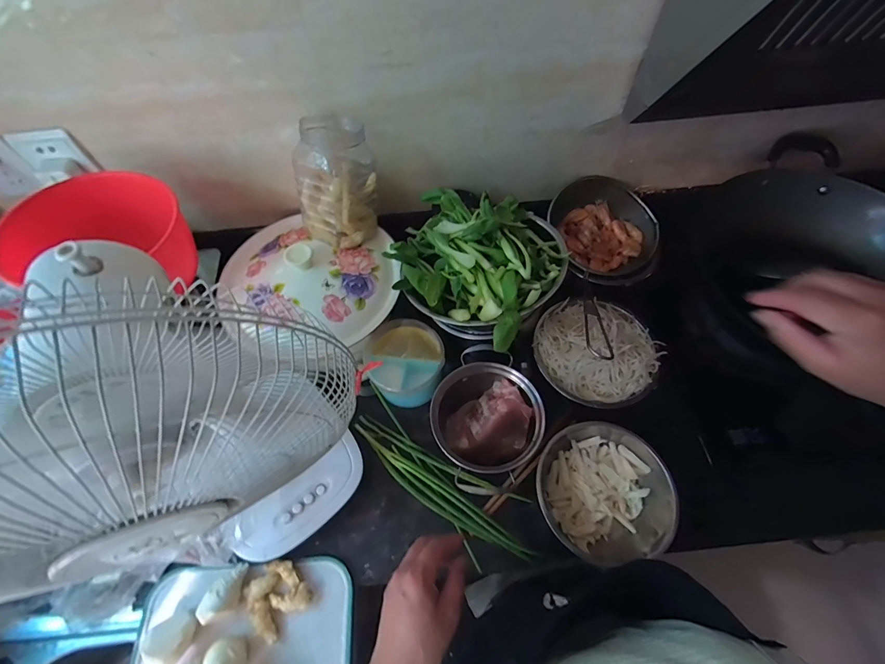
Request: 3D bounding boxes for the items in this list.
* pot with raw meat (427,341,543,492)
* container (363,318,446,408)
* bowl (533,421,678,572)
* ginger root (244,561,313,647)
[{"bbox_3d":[0.064,0.130,0.565,0.152,0.093,0.149,-1,61,1],"label":"pot with raw meat"},{"bbox_3d":[-0.057,0.053,0.614,0.115,0.096,0.112,-1,61,1],"label":"container"},{"bbox_3d":[0.220,0.226,0.533,0.178,0.083,0.184,-1,61,1],"label":"bowl"},{"bbox_3d":[-0.218,0.348,0.499,0.071,0.016,0.073,-40,67,-18],"label":"ginger root"}]

